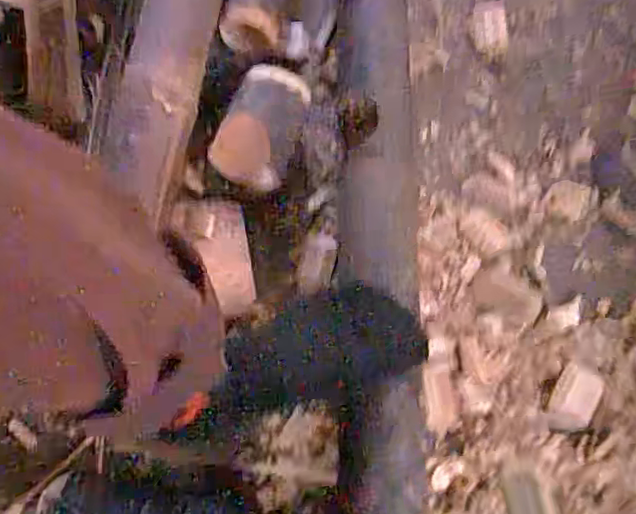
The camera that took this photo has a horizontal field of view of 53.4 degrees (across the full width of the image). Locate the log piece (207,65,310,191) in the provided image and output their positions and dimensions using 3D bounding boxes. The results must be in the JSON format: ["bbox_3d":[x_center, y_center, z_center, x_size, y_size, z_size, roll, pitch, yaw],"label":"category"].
[{"bbox_3d":[-0.052,-0.118,0.592,0.071,0.055,0.101,27,76,6],"label":"log piece"}]

